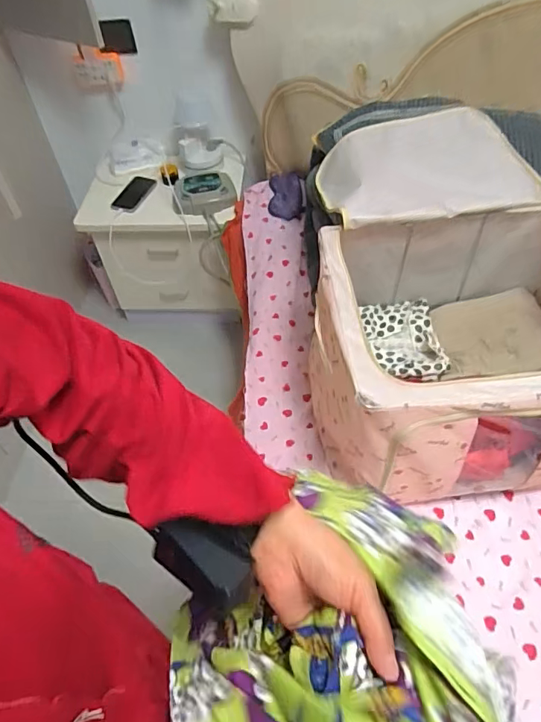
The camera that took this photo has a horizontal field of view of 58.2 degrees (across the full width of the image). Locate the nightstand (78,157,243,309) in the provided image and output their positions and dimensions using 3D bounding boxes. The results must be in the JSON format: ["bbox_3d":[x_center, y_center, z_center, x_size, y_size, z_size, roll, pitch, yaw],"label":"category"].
[{"bbox_3d":[-0.334,-0.407,1.610,0.462,0.387,0.340,-1,52,3],"label":"nightstand"}]

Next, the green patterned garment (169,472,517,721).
[{"bbox_3d":[0.037,0.222,0.336,0.207,0.114,0.260,-13,52,-7],"label":"green patterned garment"}]

